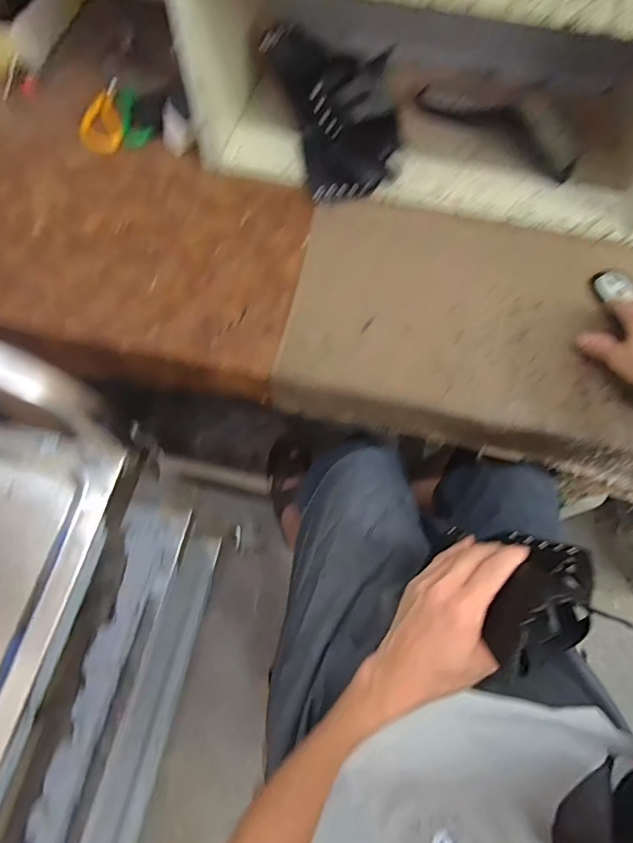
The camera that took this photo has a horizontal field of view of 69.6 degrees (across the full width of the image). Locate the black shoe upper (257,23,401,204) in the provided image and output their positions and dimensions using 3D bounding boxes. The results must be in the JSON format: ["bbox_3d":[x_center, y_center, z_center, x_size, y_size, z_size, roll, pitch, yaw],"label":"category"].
[{"bbox_3d":[0.033,-0.404,0.597,0.161,0.098,0.193,-11,70,-6],"label":"black shoe upper"}]

